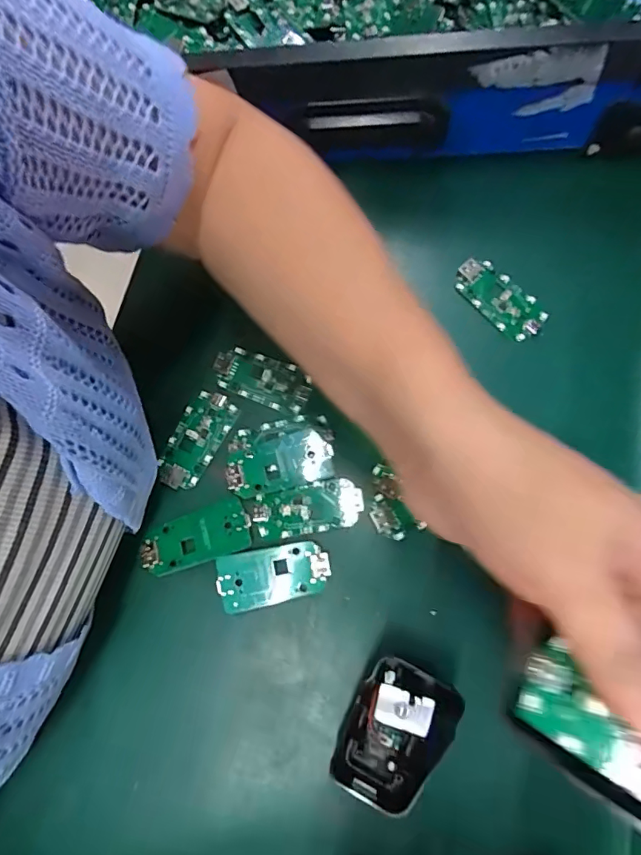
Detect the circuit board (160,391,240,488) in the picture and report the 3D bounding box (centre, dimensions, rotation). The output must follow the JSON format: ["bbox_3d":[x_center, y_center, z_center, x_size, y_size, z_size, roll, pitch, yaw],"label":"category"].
[{"bbox_3d":[-0.078,0.008,0.302,0.031,0.004,0.062,25,77,8],"label":"circuit board"}]

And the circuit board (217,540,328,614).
[{"bbox_3d":[-0.027,0.084,0.275,0.063,0.005,0.031,-11,74,-1],"label":"circuit board"}]

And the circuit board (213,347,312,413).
[{"bbox_3d":[-0.038,-0.031,0.310,0.065,0.005,0.030,21,76,7],"label":"circuit board"}]

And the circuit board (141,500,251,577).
[{"bbox_3d":[-0.073,0.065,0.281,0.063,0.004,0.029,-17,75,-3],"label":"circuit board"}]

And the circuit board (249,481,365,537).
[{"bbox_3d":[-0.008,0.048,0.286,0.063,0.004,0.028,-10,74,-1],"label":"circuit board"}]

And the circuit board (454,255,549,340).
[{"bbox_3d":[0.117,-0.084,0.317,0.030,0.010,0.064,-43,78,-10],"label":"circuit board"}]

